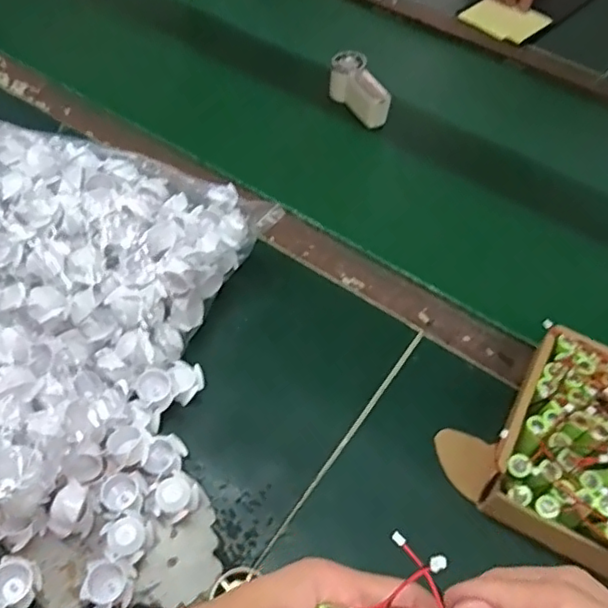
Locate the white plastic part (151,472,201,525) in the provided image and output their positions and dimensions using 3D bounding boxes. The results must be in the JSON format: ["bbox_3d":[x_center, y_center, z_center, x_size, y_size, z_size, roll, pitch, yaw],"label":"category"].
[{"bbox_3d":[-0.090,0.136,0.421,0.032,0.017,0.029,-28,60,-22],"label":"white plastic part"}]

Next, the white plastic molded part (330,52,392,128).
[{"bbox_3d":[0.065,-0.246,0.693,0.041,0.045,0.091,-26,74,-21],"label":"white plastic molded part"}]

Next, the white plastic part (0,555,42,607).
[{"bbox_3d":[-0.187,0.180,0.384,0.030,0.018,0.032,2,54,-2],"label":"white plastic part"}]

